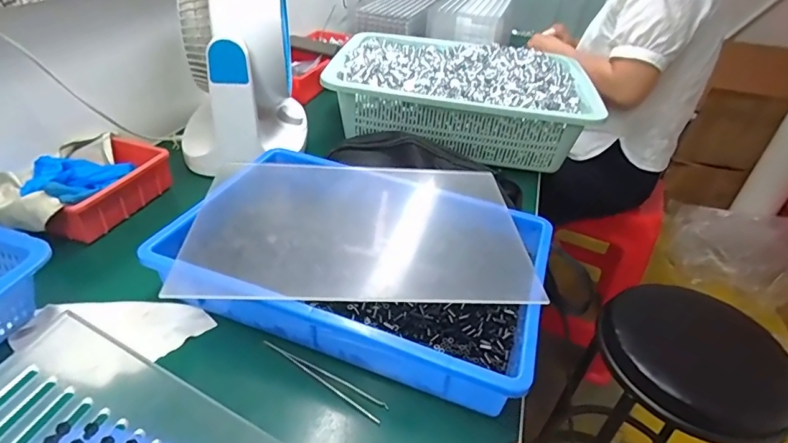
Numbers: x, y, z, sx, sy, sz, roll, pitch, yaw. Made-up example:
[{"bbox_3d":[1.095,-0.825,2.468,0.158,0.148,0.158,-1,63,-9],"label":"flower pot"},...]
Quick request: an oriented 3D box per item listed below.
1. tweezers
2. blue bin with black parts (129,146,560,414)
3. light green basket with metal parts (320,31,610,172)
[{"bbox_3d":[-0.062,0.136,0.403,0.124,0.009,0.018,23,39,21],"label":"tweezers"},{"bbox_3d":[-0.028,0.032,0.491,0.359,0.062,0.261,16,37,13],"label":"blue bin with black parts"},{"bbox_3d":[0.116,-0.233,0.801,0.425,0.114,0.312,12,37,7],"label":"light green basket with metal parts"}]

